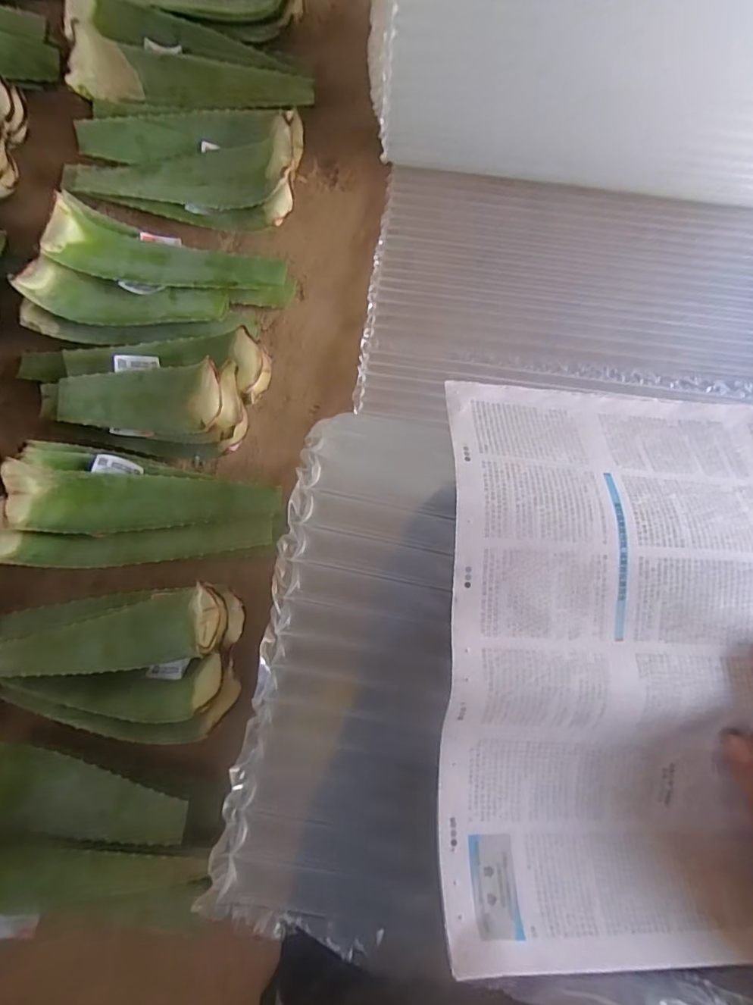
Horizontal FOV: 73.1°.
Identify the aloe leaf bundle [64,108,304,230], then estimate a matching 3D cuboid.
[{"bbox_3d":[-0.344,-0.624,0.918,0.408,0.115,0.208,12,82,4],"label":"aloe leaf bundle"}]

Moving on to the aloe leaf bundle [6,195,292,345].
[{"bbox_3d":[-0.368,-0.360,0.869,0.400,0.093,0.235,14,82,4],"label":"aloe leaf bundle"}]

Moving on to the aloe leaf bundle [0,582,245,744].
[{"bbox_3d":[-0.408,0.242,0.731,0.399,0.099,0.215,-5,79,0],"label":"aloe leaf bundle"}]

